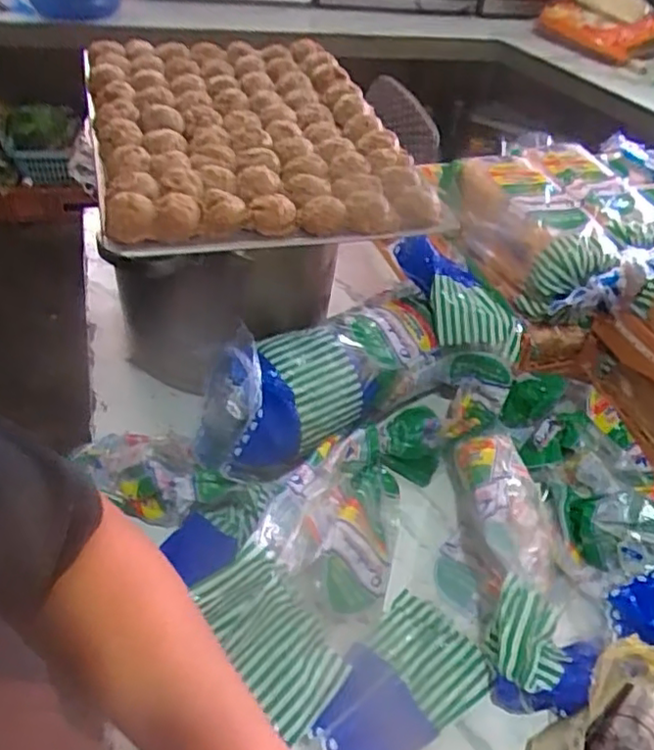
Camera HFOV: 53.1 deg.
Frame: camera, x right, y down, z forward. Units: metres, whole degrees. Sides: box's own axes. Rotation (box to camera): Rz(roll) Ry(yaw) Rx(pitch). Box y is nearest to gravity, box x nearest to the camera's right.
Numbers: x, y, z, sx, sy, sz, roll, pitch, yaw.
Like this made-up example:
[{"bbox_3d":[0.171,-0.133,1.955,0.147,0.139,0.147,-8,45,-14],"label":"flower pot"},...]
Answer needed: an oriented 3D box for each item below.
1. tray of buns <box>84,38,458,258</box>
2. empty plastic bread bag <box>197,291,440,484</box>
[{"bbox_3d":[-0.096,-0.291,0.738,0.312,0.036,0.492,-7,47,-15],"label":"tray of buns"},{"bbox_3d":[0.006,-0.002,0.745,0.324,0.103,0.127,-24,53,-29],"label":"empty plastic bread bag"}]

